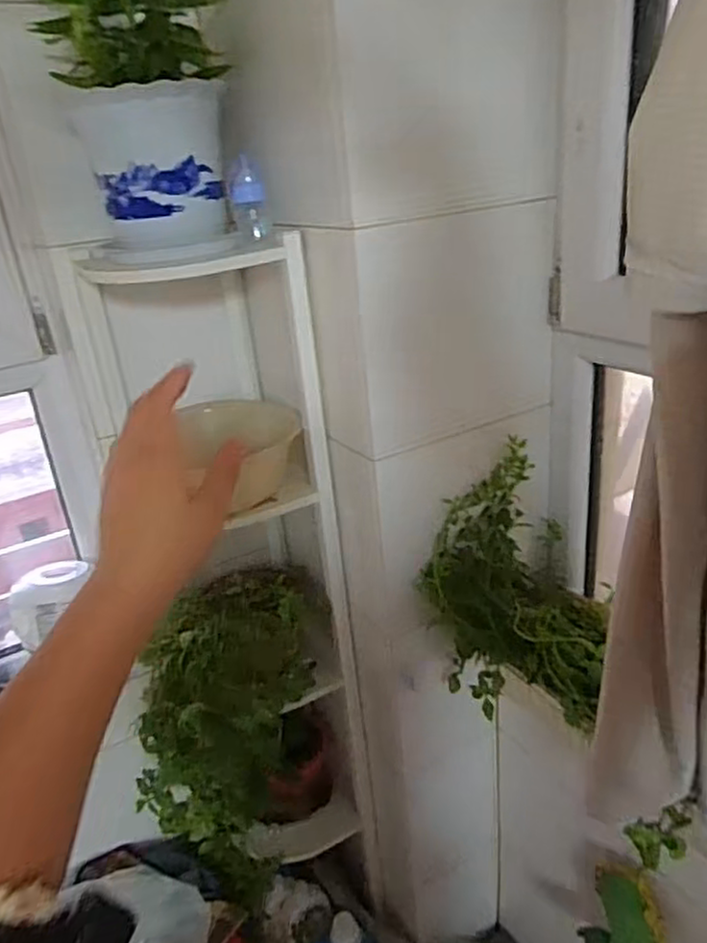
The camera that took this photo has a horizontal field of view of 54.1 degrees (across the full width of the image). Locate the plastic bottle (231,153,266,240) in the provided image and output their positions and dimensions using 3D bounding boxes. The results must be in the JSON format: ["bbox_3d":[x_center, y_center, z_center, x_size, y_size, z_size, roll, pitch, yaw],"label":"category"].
[{"bbox_3d":[-0.135,-0.353,0.907,0.046,0.097,0.048,-9,25,-6],"label":"plastic bottle"}]

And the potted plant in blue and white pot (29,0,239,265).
[{"bbox_3d":[-0.270,-0.497,0.873,0.209,0.427,0.209,-11,25,-11],"label":"potted plant in blue and white pot"}]

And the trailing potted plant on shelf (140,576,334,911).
[{"bbox_3d":[-0.201,0.486,1.265,0.311,0.607,0.261,-1,25,12],"label":"trailing potted plant on shelf"}]

